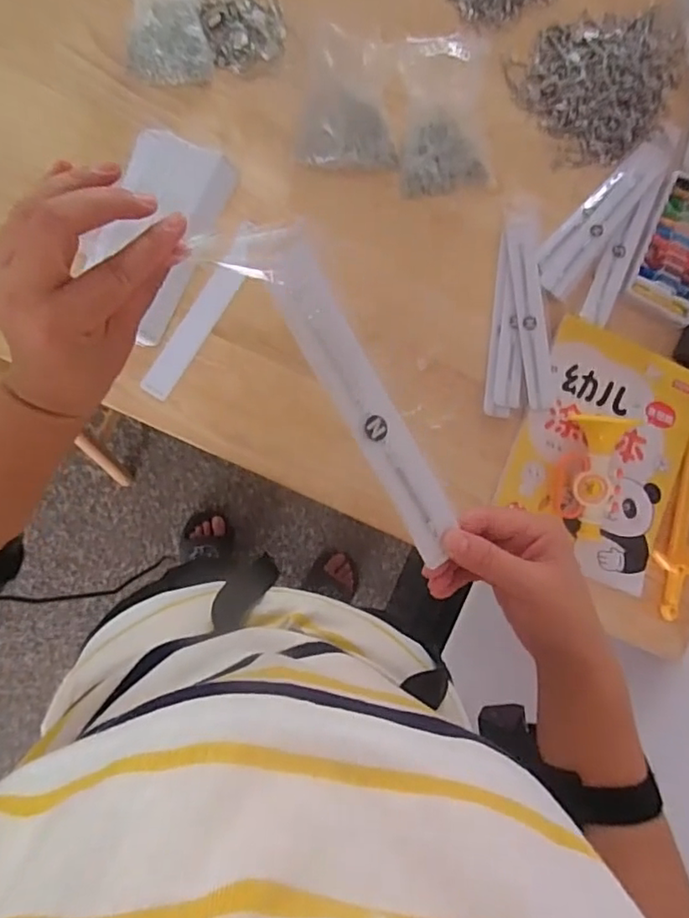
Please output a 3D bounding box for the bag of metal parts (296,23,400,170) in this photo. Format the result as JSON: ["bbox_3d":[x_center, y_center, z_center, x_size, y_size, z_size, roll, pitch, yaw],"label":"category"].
[{"bbox_3d":[0.007,-0.367,0.605,0.103,0.048,0.118,2,86,-7],"label":"bag of metal parts"}]

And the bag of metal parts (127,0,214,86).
[{"bbox_3d":[-0.178,-0.442,0.583,0.085,0.045,0.107,-2,86,-7],"label":"bag of metal parts"}]

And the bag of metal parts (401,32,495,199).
[{"bbox_3d":[0.106,-0.360,0.612,0.105,0.059,0.137,-10,88,-8],"label":"bag of metal parts"}]

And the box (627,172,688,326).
[{"bbox_3d":[0.382,-0.241,0.663,0.083,0.010,0.166,23,84,-5],"label":"box"}]

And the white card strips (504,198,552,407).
[{"bbox_3d":[0.201,-0.173,0.639,0.039,0.008,0.233,-2,86,-7],"label":"white card strips"}]

